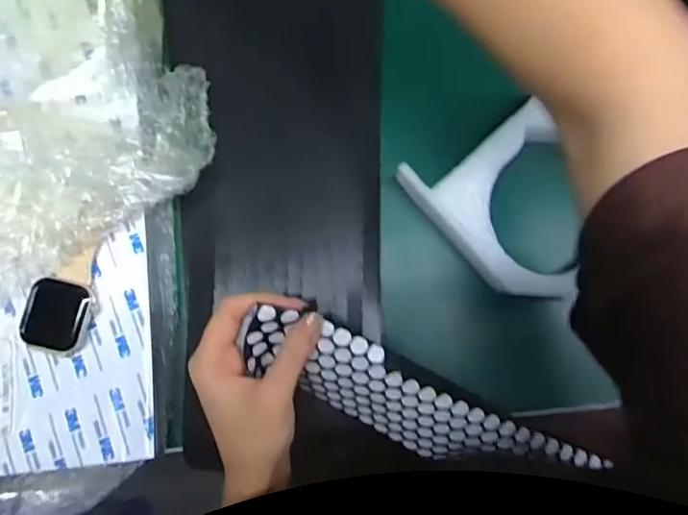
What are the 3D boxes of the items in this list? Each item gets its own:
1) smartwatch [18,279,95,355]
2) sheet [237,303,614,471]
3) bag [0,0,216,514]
[{"bbox_3d":[-0.168,0.036,0.315,0.034,0.017,0.044,14,84,4],"label":"smartwatch"},{"bbox_3d":[0.039,0.090,0.319,0.213,0.014,0.062,27,126,-8],"label":"sheet"},{"bbox_3d":[-0.173,-0.031,0.326,0.182,0.074,0.380,-1,83,2],"label":"bag"}]

